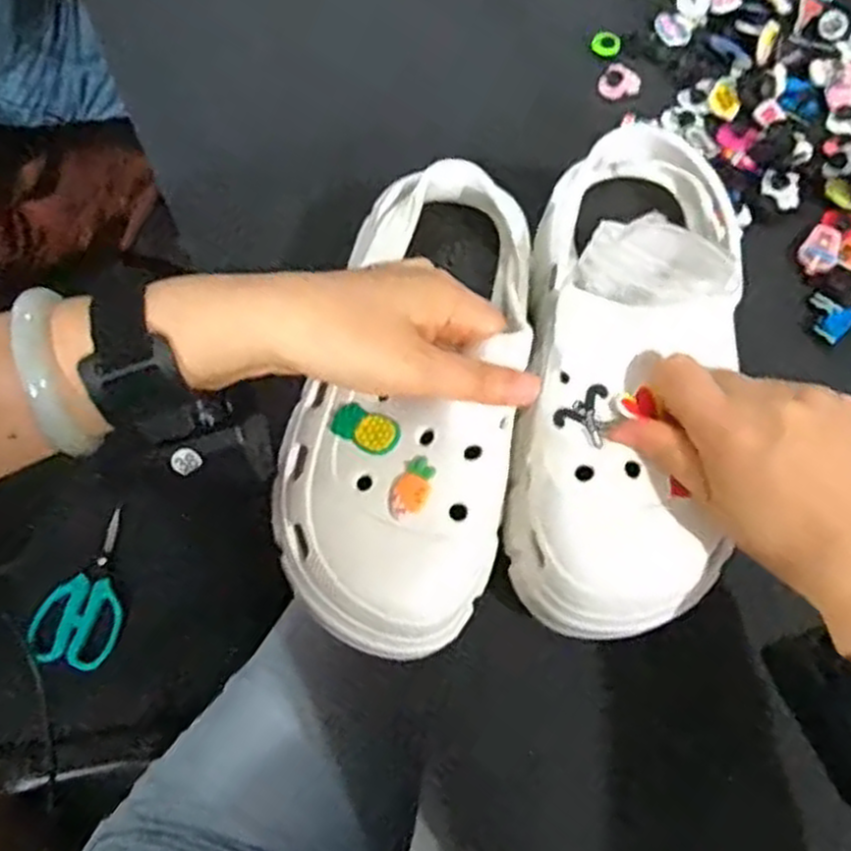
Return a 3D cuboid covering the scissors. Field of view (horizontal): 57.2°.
[{"bbox_3d":[-0.327,0.158,0.761,0.079,0.016,0.147,13,71,5],"label":"scissors"}]

